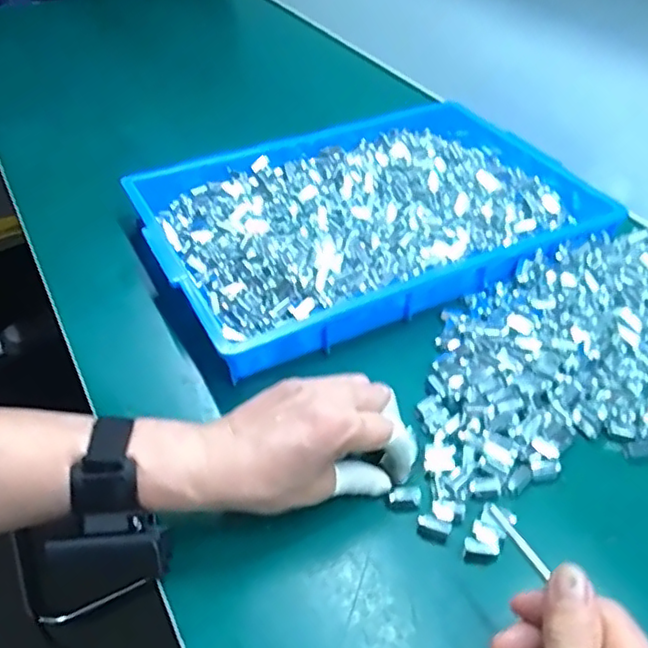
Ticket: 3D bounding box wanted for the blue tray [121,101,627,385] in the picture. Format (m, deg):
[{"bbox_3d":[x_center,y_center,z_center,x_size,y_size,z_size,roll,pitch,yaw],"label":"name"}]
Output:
[{"bbox_3d":[0.049,-0.123,0.642,0.440,0.043,0.291,-22,48,-19],"label":"blue tray"}]

